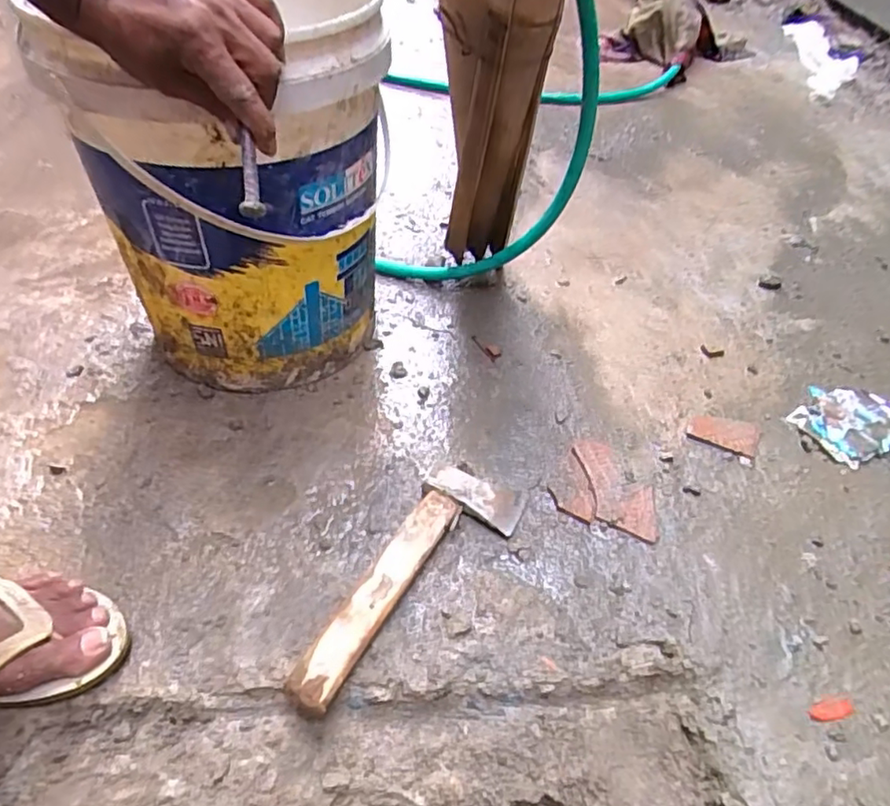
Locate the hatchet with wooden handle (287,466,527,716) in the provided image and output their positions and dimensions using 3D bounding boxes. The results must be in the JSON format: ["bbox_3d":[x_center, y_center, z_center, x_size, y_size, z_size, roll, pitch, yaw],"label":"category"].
[{"bbox_3d":[-0.024,0.157,0.558,0.088,0.029,0.270,25,50,19],"label":"hatchet with wooden handle"}]

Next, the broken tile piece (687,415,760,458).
[{"bbox_3d":[0.317,0.031,0.711,0.073,0.004,0.053,19,49,15],"label":"broken tile piece"}]

